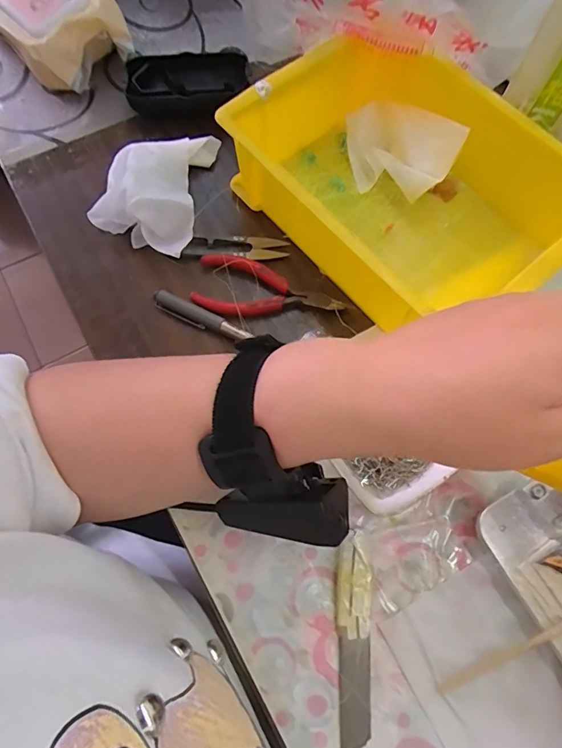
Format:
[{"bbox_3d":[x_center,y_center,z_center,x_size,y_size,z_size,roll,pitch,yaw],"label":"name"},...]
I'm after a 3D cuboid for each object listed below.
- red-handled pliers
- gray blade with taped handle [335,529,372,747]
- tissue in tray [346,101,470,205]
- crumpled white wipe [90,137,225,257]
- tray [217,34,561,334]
[{"bbox_3d":[-0.009,-0.064,0.349,0.116,0.010,0.051,11,71,3],"label":"red-handled pliers"},{"bbox_3d":[0.045,0.162,0.272,0.021,0.012,0.118,3,71,1],"label":"gray blade with taped handle"},{"bbox_3d":[0.094,-0.187,0.373,0.098,0.038,0.063,30,74,9],"label":"tissue in tray"},{"bbox_3d":[-0.098,-0.158,0.365,0.092,0.039,0.127,18,72,6],"label":"crumpled white wipe"},{"bbox_3d":[0.095,-0.145,0.345,0.177,0.072,0.246,-42,77,-13],"label":"tray"}]

